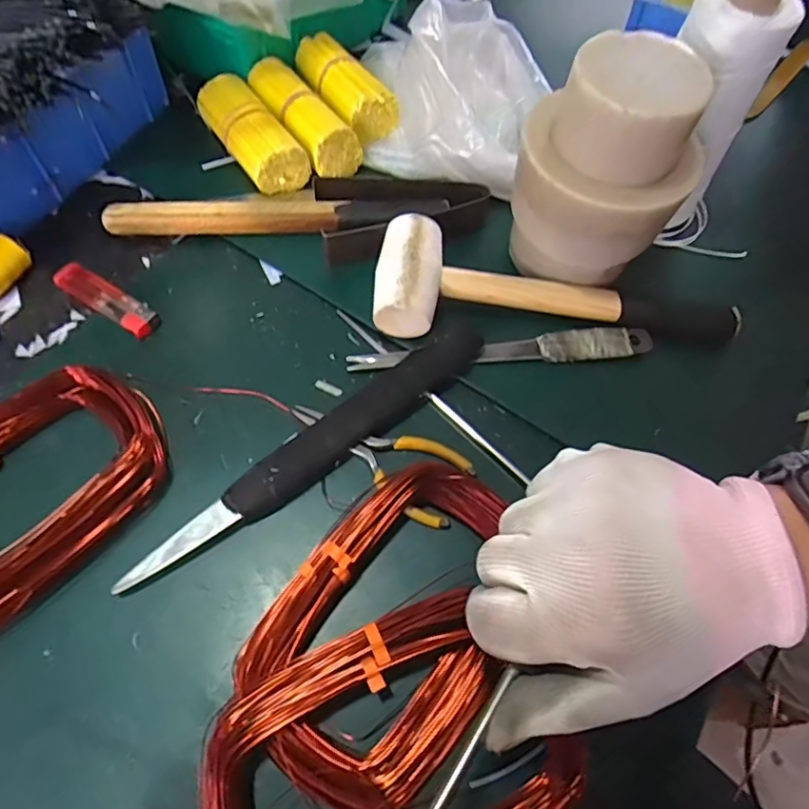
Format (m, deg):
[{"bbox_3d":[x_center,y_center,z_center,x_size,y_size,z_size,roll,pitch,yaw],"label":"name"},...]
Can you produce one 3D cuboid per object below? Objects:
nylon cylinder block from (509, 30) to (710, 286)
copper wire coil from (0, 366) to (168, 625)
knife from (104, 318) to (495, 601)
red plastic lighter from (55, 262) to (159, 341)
[{"bbox_3d":[0.126,-0.145,0.373,0.099,0.139,0.085,28,64,10],"label":"nylon cylinder block"},{"bbox_3d":[-0.231,0.052,0.333,0.108,0.028,0.176,38,66,15],"label":"copper wire coil"},{"bbox_3d":[-0.052,0.027,0.359,0.264,0.025,0.027,-36,71,-20],"label":"knife"},{"bbox_3d":[-0.214,-0.076,0.409,0.087,0.010,0.022,31,65,12],"label":"red plastic lighter"}]

